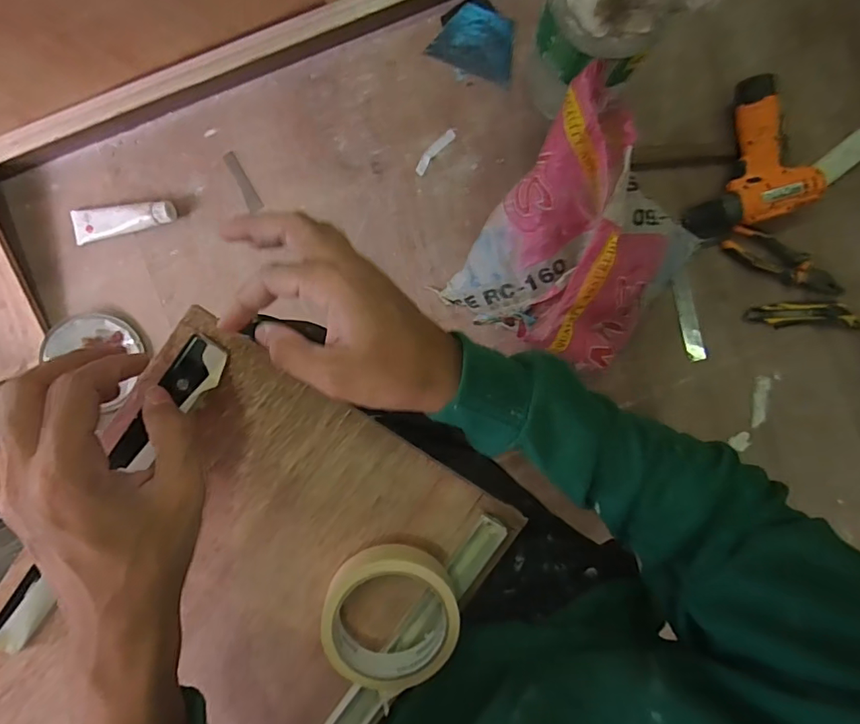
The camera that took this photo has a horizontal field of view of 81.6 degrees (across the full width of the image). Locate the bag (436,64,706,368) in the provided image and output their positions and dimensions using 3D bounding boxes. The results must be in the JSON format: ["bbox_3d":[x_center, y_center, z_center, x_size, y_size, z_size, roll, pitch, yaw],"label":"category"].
[{"bbox_3d":[0.210,-0.150,0.681,0.274,0.173,0.306,38,92,-2],"label":"bag"}]

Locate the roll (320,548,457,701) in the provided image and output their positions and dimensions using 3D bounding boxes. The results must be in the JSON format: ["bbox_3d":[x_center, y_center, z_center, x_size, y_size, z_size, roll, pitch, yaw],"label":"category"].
[{"bbox_3d":[-0.028,0.184,0.361,0.094,0.030,0.100,0,93,0],"label":"roll"}]

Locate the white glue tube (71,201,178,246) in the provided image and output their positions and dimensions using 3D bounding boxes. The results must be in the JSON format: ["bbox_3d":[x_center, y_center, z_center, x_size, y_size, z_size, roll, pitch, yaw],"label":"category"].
[{"bbox_3d":[-0.473,-0.220,0.771,0.170,0.030,0.047,-7,93,0],"label":"white glue tube"}]

